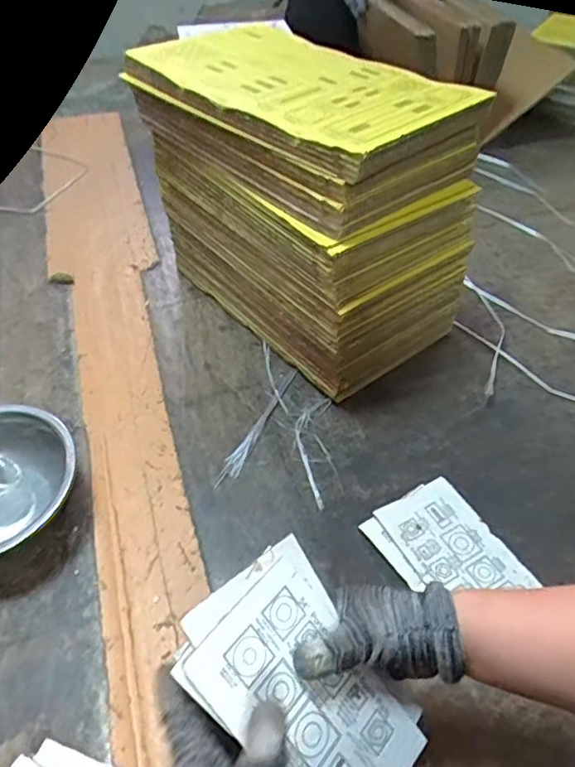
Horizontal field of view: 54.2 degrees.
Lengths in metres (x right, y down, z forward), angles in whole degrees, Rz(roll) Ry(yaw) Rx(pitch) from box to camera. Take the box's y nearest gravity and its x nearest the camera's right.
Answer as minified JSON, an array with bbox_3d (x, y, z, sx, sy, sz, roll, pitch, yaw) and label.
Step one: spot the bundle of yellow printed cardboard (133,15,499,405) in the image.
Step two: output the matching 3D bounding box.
[{"bbox_3d":[0.018,-0.235,0.739,0.225,0.318,0.399,-29,51,-24],"label":"bundle of yellow printed cardboard"}]

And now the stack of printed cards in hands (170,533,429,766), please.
[{"bbox_3d":[0.014,0.197,0.359,0.106,0.007,0.175,-38,93,-34],"label":"stack of printed cards in hands"}]

